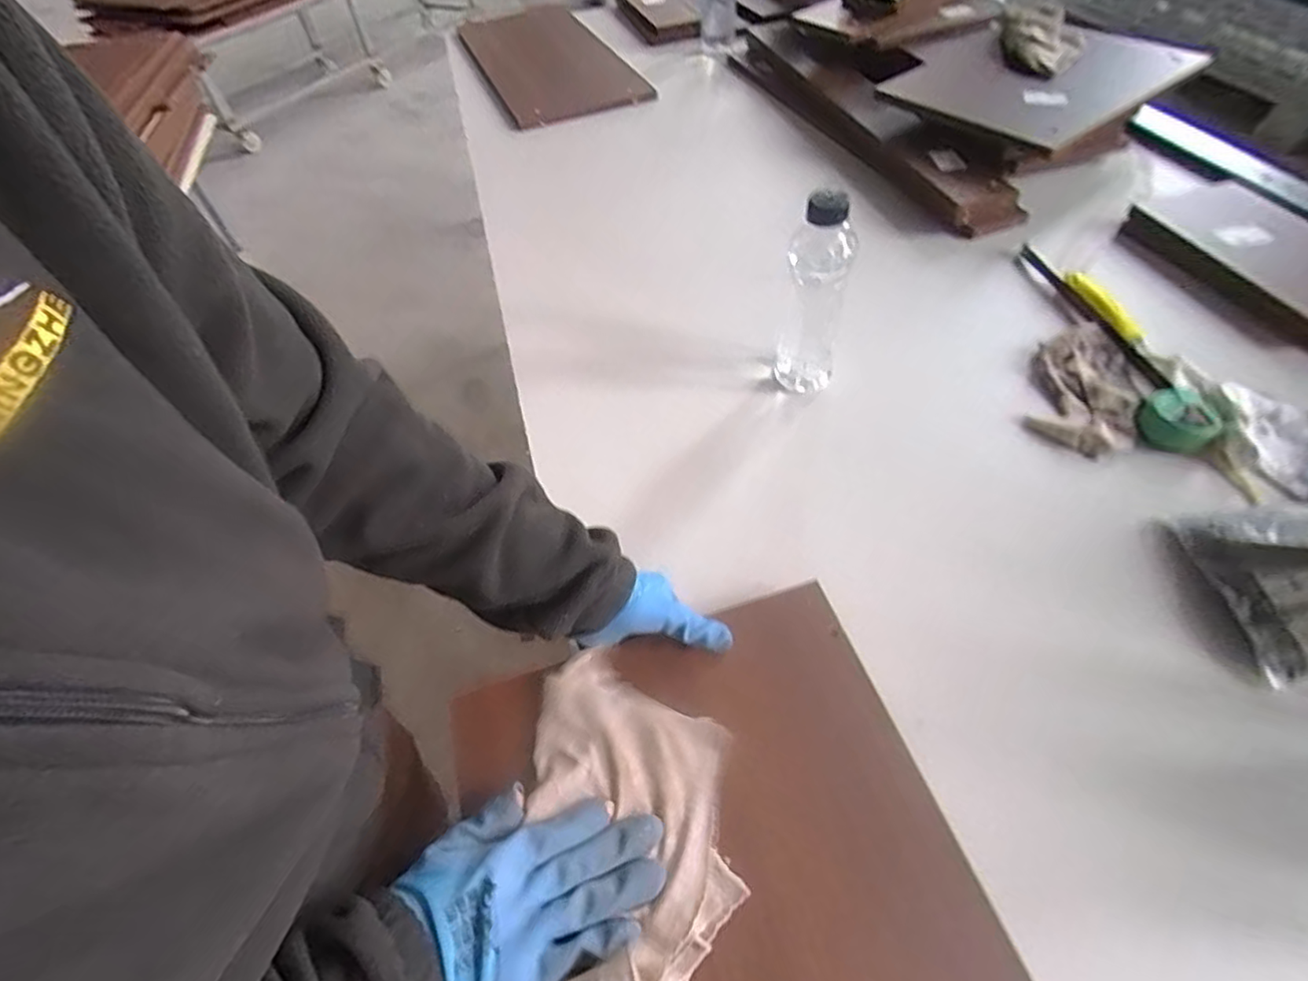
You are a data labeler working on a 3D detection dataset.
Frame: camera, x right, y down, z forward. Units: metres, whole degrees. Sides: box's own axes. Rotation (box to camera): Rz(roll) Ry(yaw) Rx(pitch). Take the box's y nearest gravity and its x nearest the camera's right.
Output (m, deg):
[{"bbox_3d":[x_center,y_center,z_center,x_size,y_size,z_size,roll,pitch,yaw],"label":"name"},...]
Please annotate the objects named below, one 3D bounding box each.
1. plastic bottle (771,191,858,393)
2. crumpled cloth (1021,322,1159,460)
[{"bbox_3d":[0.172,-0.206,0.643,0.064,0.209,0.054,15,55,15],"label":"plastic bottle"},{"bbox_3d":[0.511,-0.127,0.703,0.124,0.017,0.216,33,61,25],"label":"crumpled cloth"}]

